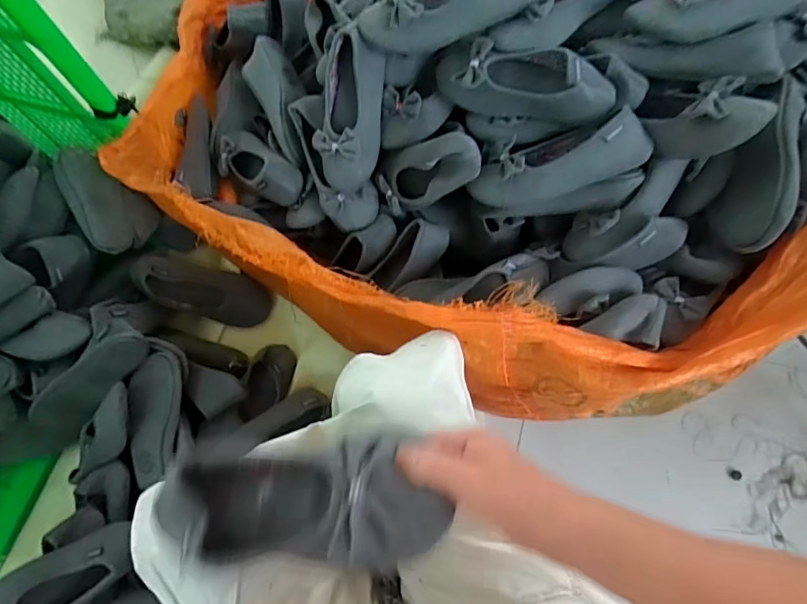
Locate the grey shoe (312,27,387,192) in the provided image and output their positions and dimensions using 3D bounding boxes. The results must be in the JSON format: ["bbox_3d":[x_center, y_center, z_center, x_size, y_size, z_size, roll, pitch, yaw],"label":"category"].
[{"bbox_3d":[-0.082,-0.288,0.739,0.098,0.059,0.225,8,108,4],"label":"grey shoe"}]

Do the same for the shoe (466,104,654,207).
[{"bbox_3d":[0.210,-0.194,0.671,0.237,0.077,0.098,-14,69,14],"label":"shoe"}]

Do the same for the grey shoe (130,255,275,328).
[{"bbox_3d":[-0.370,-0.018,0.897,0.243,0.095,0.076,19,68,-24],"label":"grey shoe"}]

